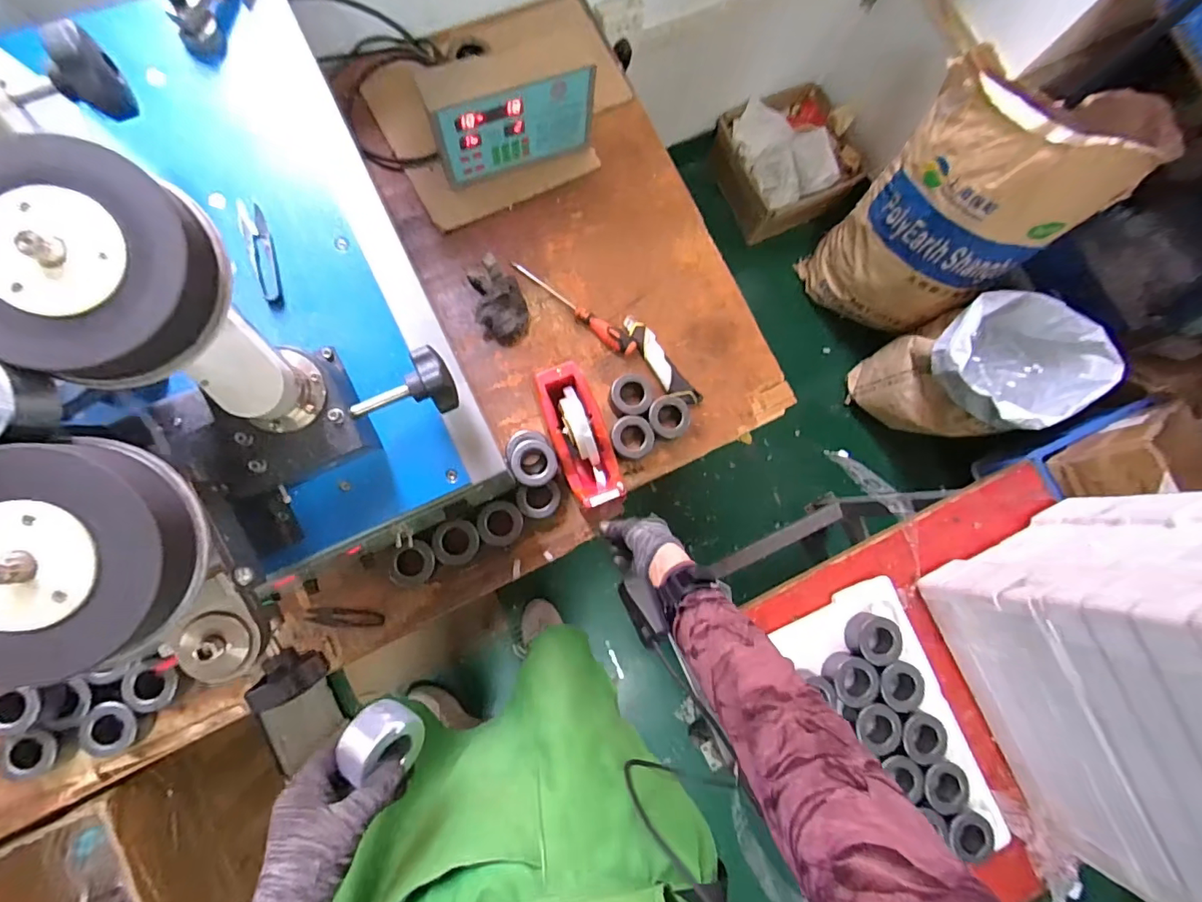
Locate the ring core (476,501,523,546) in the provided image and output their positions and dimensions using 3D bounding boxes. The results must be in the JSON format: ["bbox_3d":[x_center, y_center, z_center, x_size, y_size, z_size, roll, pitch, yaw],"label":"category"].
[{"bbox_3d":[-0.138,0.100,0.707,0.059,0.038,0.059,1,83,-5],"label":"ring core"}]

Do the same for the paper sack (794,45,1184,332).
[{"bbox_3d":[0.802,-0.551,1.208,0.409,0.598,0.307,40,81,0],"label":"paper sack"}]

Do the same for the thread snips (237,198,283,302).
[{"bbox_3d":[-0.335,-0.198,0.505,0.024,0.014,0.101,-16,85,-7],"label":"thread snips"}]

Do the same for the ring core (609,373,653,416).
[{"bbox_3d":[0.042,-0.079,0.742,0.058,0.035,0.059,1,83,-5],"label":"ring core"}]

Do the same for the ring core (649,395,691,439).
[{"bbox_3d":[0.098,-0.049,0.749,0.059,0.032,0.060,1,83,-5],"label":"ring core"}]

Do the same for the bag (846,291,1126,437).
[{"bbox_3d":[0.944,-0.188,1.320,0.397,0.378,0.308,-1,83,-5],"label":"bag"}]

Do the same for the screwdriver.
[{"bbox_3d":[-0.041,-0.215,0.761,0.221,0.030,0.026,39,81,0],"label":"screwdriver"}]

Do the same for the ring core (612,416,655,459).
[{"bbox_3d":[0.044,-0.018,0.734,0.058,0.039,0.057,1,83,-5],"label":"ring core"}]

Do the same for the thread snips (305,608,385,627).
[{"bbox_3d":[-0.341,0.222,0.680,0.097,0.009,0.025,7,82,-4],"label":"thread snips"}]

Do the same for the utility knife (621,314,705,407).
[{"bbox_3d":[0.088,-0.135,0.773,0.038,0.022,0.166,-36,87,-8],"label":"utility knife"}]

